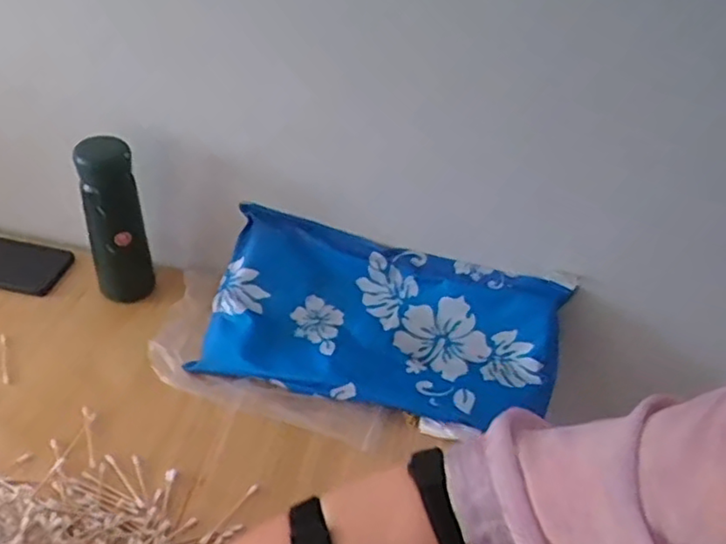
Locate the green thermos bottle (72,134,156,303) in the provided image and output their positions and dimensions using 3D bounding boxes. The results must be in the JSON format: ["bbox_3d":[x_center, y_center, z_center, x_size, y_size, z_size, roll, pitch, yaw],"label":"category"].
[{"bbox_3d":[-0.253,-0.050,0.657,0.055,0.174,0.047,2,41,-7],"label":"green thermos bottle"}]

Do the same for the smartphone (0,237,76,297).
[{"bbox_3d":[-0.407,-0.014,0.721,0.145,0.011,0.069,10,41,3],"label":"smartphone"}]

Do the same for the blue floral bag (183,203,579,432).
[{"bbox_3d":[0.022,0.055,0.680,0.367,0.069,0.181,12,73,2],"label":"blue floral bag"}]

